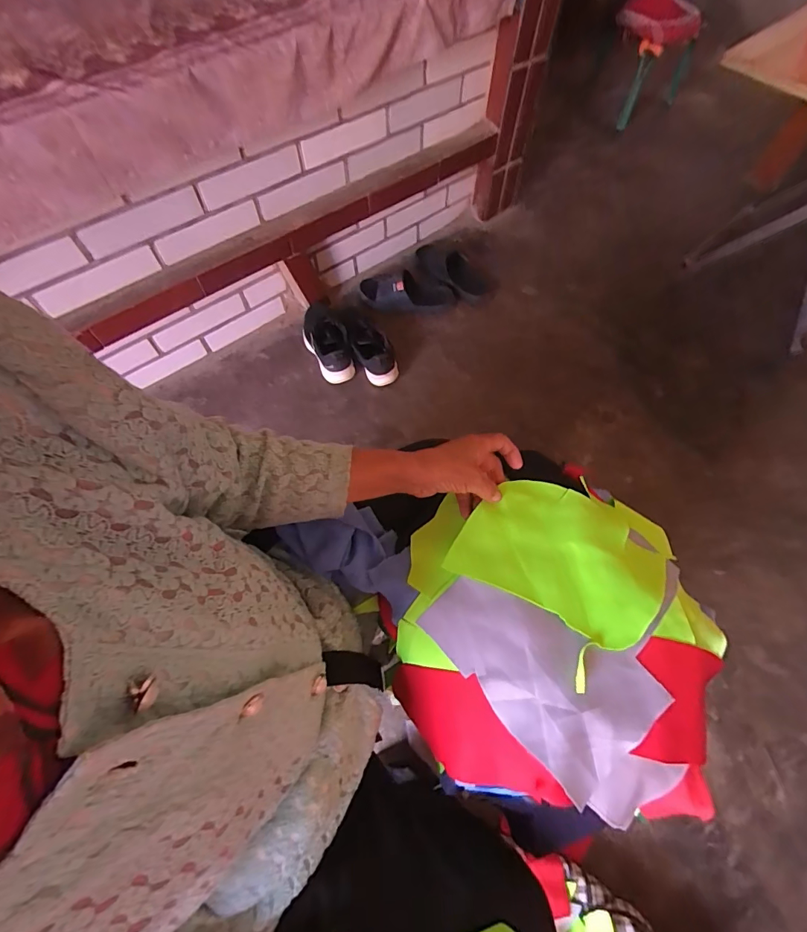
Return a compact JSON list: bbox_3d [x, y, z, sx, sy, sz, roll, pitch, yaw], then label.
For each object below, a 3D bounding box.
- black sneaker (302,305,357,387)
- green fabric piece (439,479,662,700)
[{"bbox_3d":[-0.203,-0.329,1.134,0.101,0.086,0.227,-24,68,-12],"label":"black sneaker"},{"bbox_3d":[0.167,0.096,0.445,0.188,0.025,0.172,40,71,16],"label":"green fabric piece"}]

